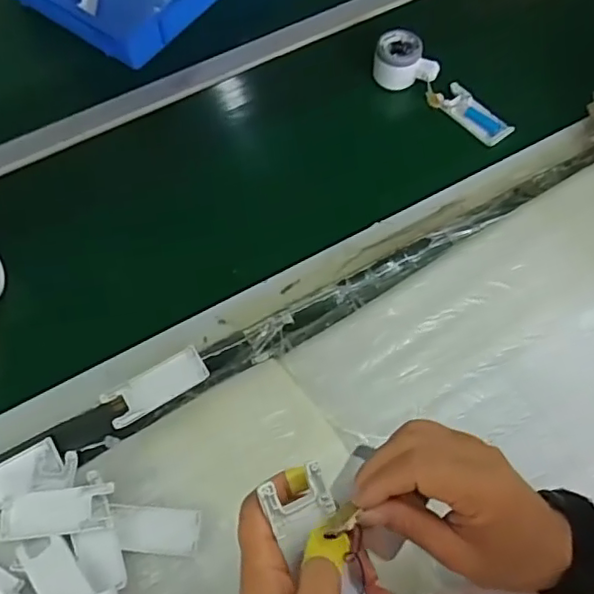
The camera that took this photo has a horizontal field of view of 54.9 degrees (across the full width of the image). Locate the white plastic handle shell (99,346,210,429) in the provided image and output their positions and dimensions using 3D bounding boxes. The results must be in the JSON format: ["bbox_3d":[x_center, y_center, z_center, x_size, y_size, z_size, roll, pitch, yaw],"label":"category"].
[{"bbox_3d":[-0.143,0.092,0.585,0.104,0.013,0.038,-31,69,-12],"label":"white plastic handle shell"}]

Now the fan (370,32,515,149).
[{"bbox_3d":[0.188,-0.269,0.734,0.200,0.053,0.060,37,71,16],"label":"fan"}]

